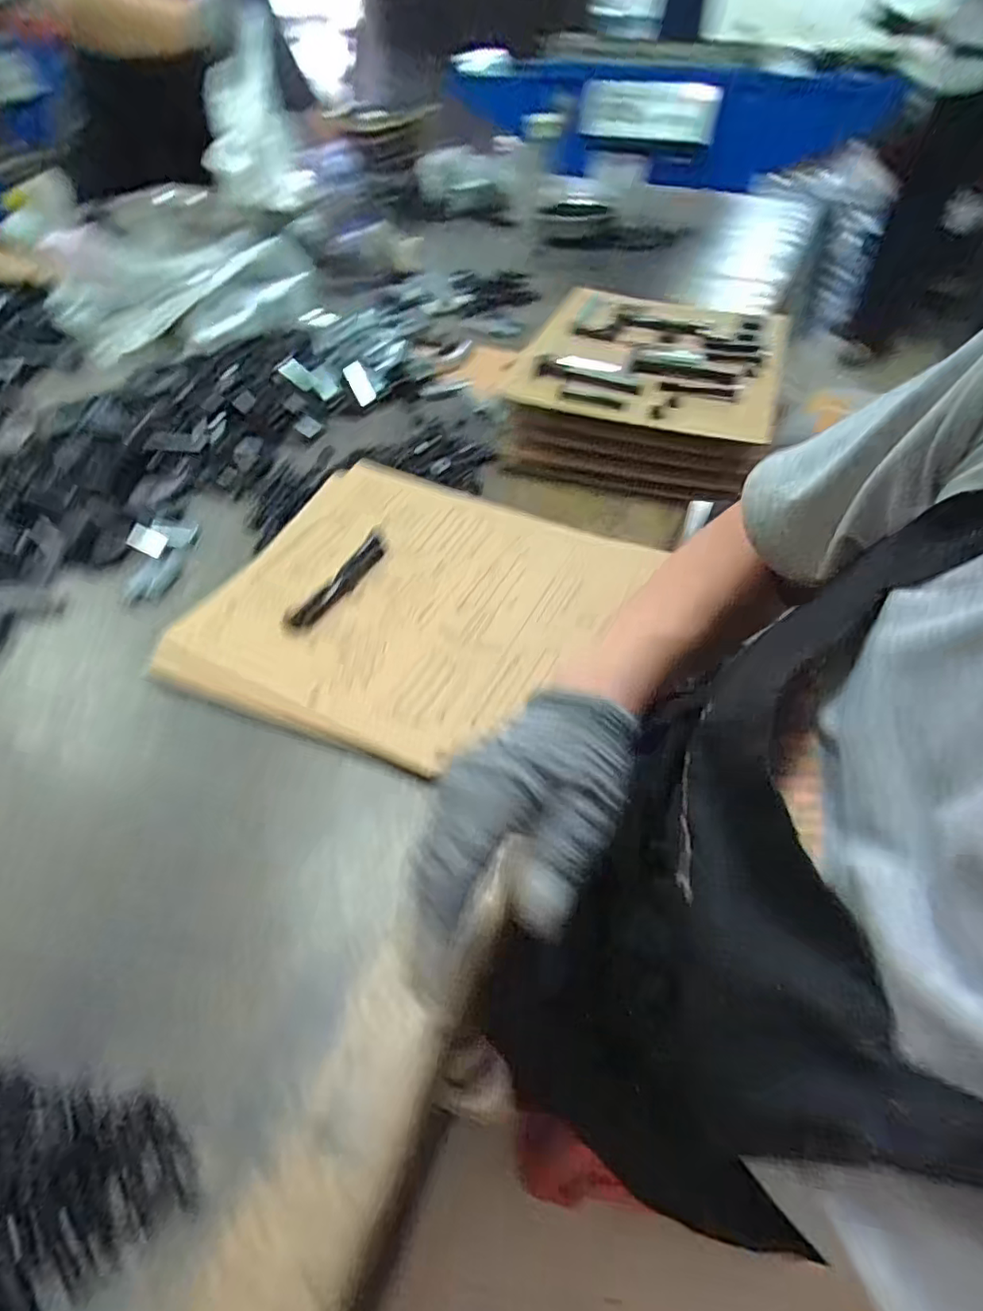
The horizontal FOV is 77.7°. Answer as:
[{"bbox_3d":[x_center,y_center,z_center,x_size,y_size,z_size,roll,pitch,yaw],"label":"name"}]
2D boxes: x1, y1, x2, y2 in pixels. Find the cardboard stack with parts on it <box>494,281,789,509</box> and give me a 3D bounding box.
[{"bbox_3d":[0.205,-0.352,0.792,0.297,0.094,0.374,15,48,12],"label":"cardboard stack with parts on it"}]

